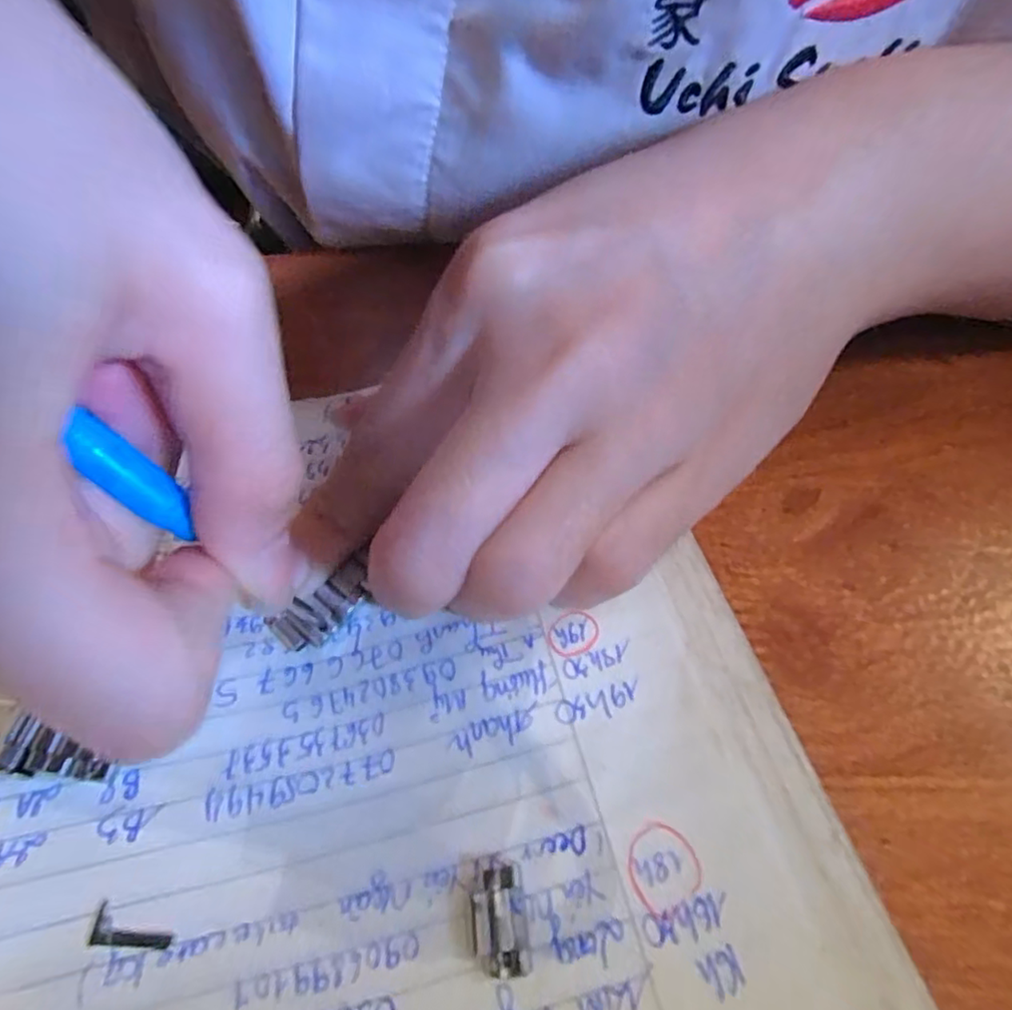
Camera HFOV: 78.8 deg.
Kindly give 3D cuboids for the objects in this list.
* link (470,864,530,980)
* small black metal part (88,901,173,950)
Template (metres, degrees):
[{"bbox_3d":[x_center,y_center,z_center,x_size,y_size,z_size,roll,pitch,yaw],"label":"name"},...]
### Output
[{"bbox_3d":[-0.001,0.063,0.094,0.008,0.004,0.014,-8,58,-1],"label":"link"},{"bbox_3d":[-0.057,0.064,0.094,0.012,0.004,0.006,6,50,-6],"label":"small black metal part"}]

